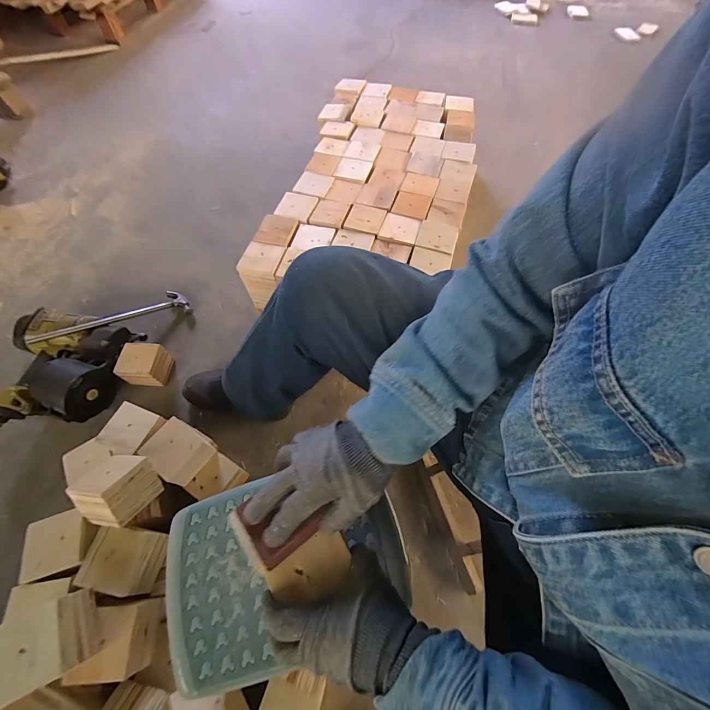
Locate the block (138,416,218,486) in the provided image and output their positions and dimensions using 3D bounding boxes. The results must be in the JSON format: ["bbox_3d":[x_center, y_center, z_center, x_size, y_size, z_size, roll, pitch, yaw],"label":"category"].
[{"bbox_3d":[-0.365,0.203,0.694,0.112,0.090,0.098,35,67,17],"label":"block"}]

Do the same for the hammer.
[{"bbox_3d":[-0.665,-0.102,0.919,0.376,0.025,0.097,-25,64,-34],"label":"hammer"}]

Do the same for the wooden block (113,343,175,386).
[{"bbox_3d":[-0.552,0.025,0.872,0.099,0.094,0.093,6,62,3],"label":"wooden block"}]

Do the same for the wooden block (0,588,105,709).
[{"bbox_3d":[-0.454,0.427,0.490,0.104,0.086,0.102,-21,64,-11],"label":"wooden block"}]

